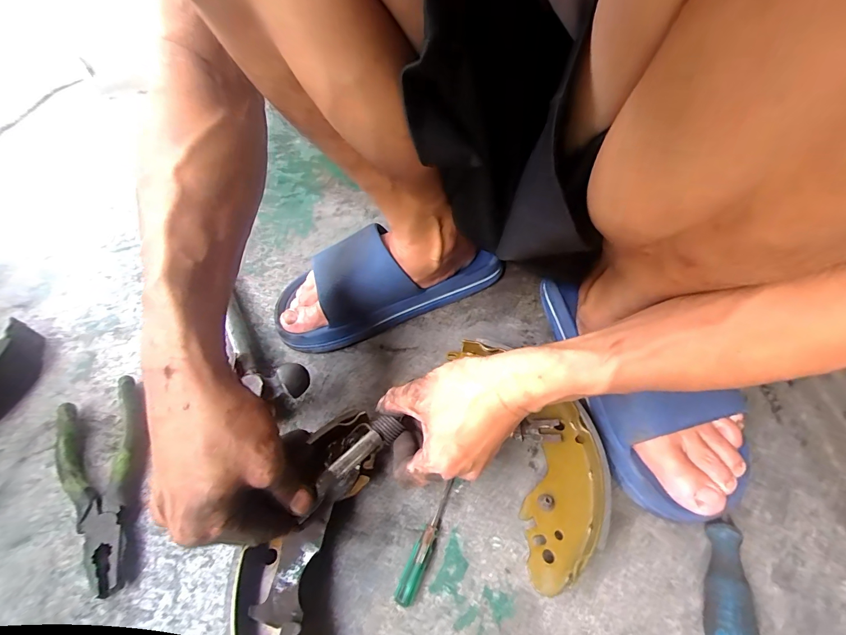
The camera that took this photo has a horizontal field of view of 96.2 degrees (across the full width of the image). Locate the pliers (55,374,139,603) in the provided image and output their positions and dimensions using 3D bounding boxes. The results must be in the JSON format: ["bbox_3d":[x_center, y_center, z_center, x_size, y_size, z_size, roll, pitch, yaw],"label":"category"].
[{"bbox_3d":[-0.282,0.140,0.336,0.065,0.021,0.192,-25,53,-19],"label":"pliers"}]

